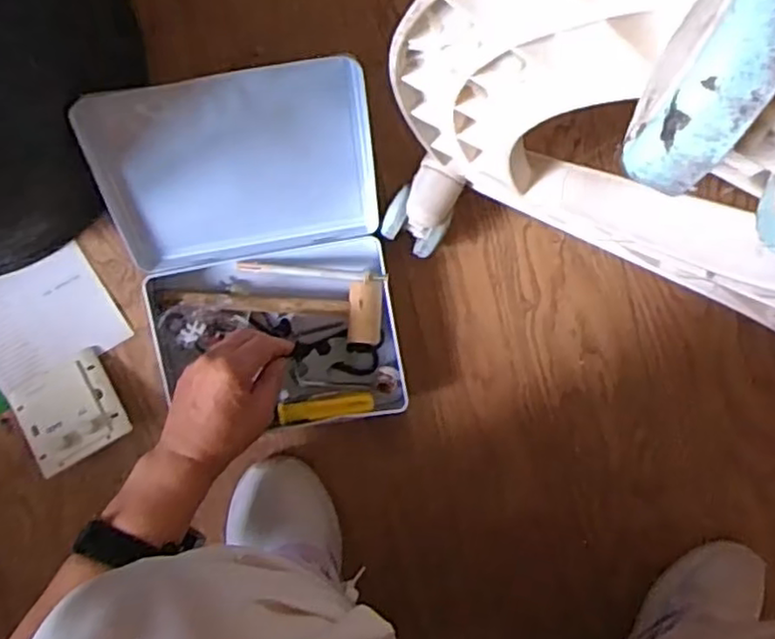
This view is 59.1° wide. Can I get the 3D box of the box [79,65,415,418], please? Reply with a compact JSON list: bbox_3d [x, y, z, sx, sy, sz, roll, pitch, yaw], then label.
[{"bbox_3d":[-0.098,-0.037,0.533,0.196,0.125,0.273,-10,98,-4],"label":"box"}]

